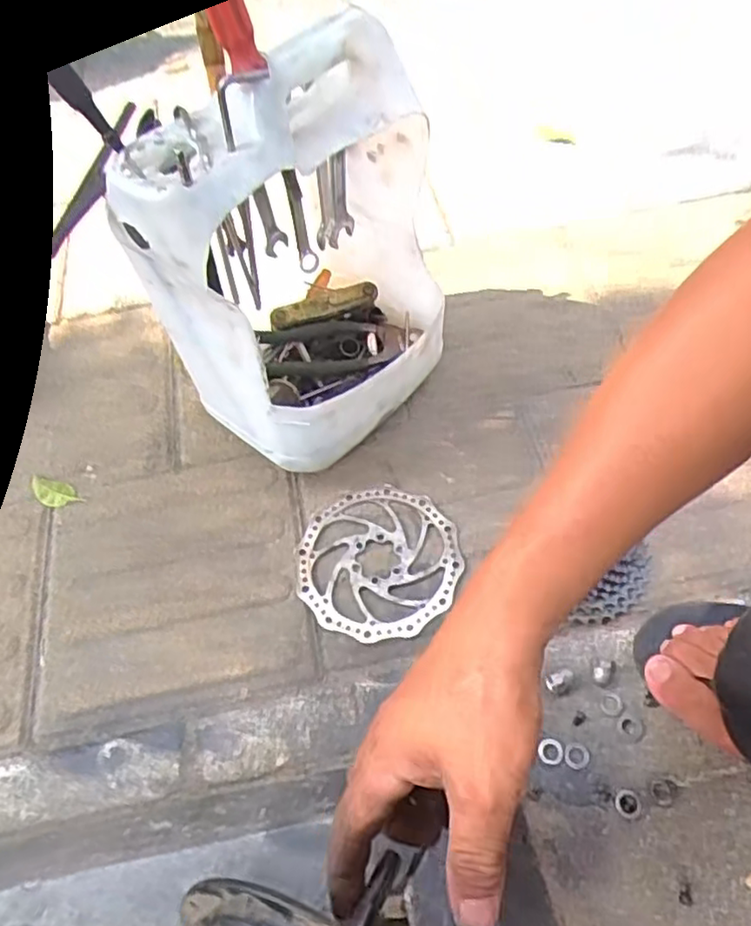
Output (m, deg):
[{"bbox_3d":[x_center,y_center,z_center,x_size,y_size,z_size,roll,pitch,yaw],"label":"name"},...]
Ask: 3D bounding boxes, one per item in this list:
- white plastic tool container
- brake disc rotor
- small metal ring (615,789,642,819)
[{"bbox_3d":[-0.060,-0.157,0.576,0.237,0.356,0.165,-38,63,-20],"label":"white plastic tool container"},{"bbox_3d":[0.003,0.089,0.625,0.148,0.005,0.146,-5,60,2],"label":"brake disc rotor"},{"bbox_3d":[0.192,0.258,0.509,0.018,0.004,0.019,-1,57,2],"label":"small metal ring"}]

